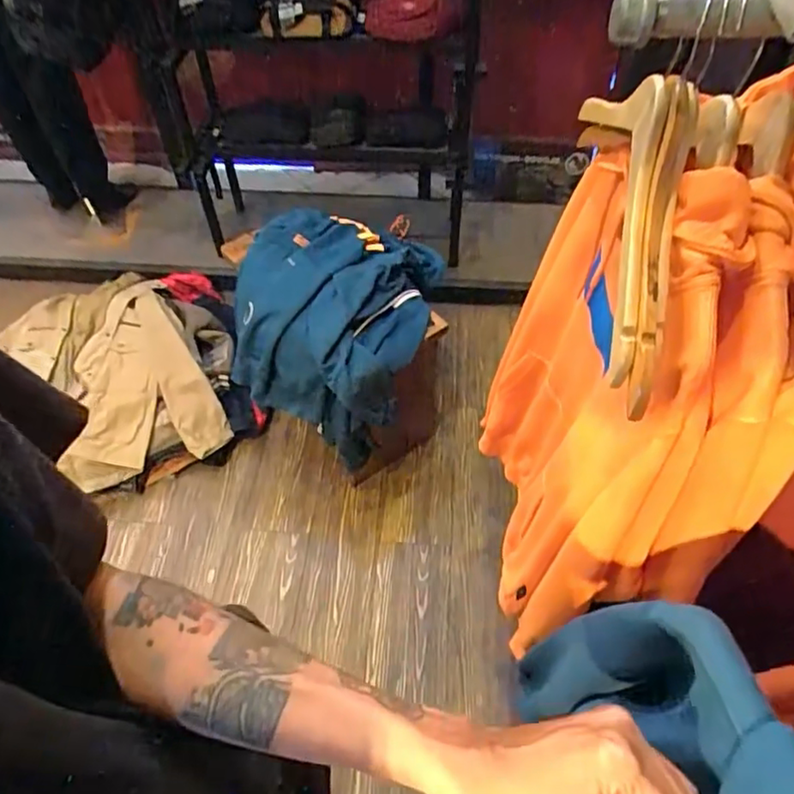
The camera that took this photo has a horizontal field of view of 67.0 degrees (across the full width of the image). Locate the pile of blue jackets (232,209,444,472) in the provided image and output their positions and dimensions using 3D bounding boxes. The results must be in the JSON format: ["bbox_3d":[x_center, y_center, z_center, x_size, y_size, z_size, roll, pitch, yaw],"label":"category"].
[{"bbox_3d":[-0.171,-0.188,1.462,0.477,0.312,0.548,14,53,12],"label":"pile of blue jackets"}]

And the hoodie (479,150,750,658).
[{"bbox_3d":[0.236,0.005,0.808,0.084,0.693,0.431,1,52,2],"label":"hoodie"}]

